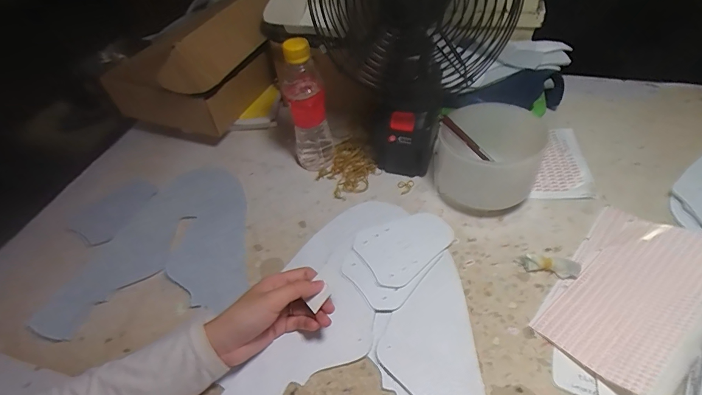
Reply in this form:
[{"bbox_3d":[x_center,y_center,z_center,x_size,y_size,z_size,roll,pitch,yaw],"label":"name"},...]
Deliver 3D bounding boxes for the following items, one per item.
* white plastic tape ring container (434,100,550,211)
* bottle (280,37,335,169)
[{"bbox_3d":[0.171,-0.057,0.474,0.116,0.115,0.121,-2,48,5],"label":"white plastic tape ring container"},{"bbox_3d":[-0.062,-0.125,0.514,0.058,0.179,0.049,-5,47,2],"label":"bottle"}]

